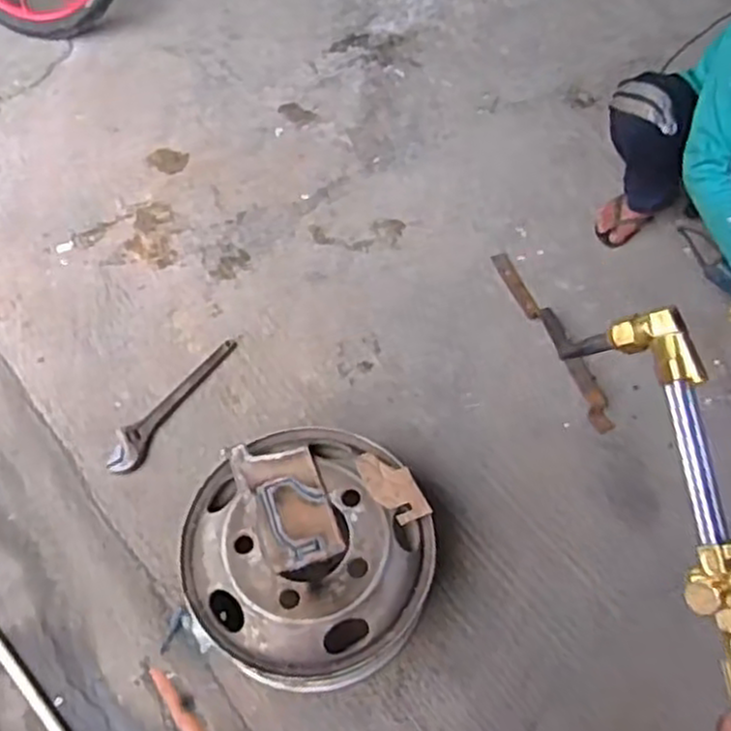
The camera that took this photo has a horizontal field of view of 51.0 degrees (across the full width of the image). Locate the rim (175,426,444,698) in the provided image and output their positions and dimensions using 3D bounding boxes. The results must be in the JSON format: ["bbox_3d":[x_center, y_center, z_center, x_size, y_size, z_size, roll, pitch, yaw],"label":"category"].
[{"bbox_3d":[-0.103,0.349,1.363,0.396,0.213,0.401,0,59,0],"label":"rim"}]

